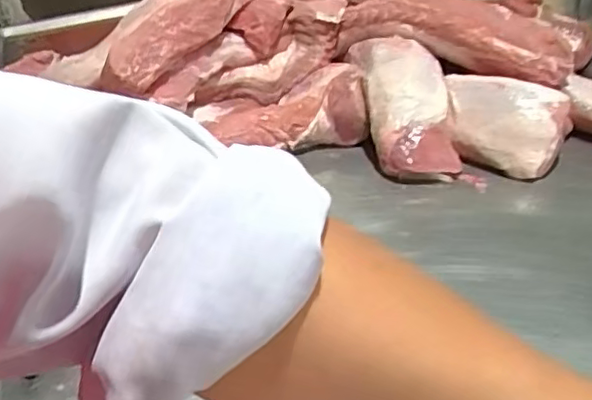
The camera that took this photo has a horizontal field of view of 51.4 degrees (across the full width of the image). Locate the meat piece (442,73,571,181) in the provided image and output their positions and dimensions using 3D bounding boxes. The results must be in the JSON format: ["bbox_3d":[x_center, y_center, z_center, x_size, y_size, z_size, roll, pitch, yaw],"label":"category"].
[{"bbox_3d":[0.319,-0.120,0.964,0.190,0.106,0.136,11,35,26],"label":"meat piece"}]

